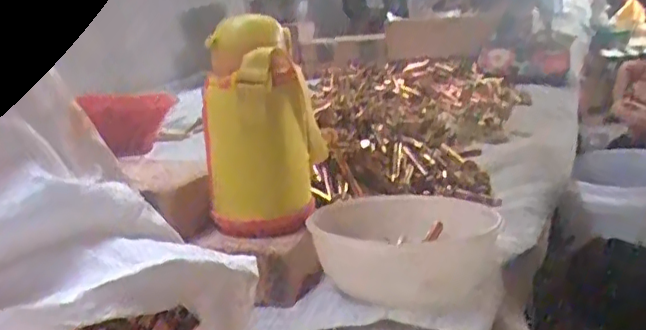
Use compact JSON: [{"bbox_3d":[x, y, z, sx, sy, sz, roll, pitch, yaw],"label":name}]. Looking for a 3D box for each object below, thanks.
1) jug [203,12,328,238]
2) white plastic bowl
[{"bbox_3d":[-0.052,-0.034,0.545,0.084,0.177,0.082,2,19,27],"label":"jug"},{"bbox_3d":[0.070,0.073,0.532,0.159,0.061,0.151,-6,17,2],"label":"white plastic bowl"}]

